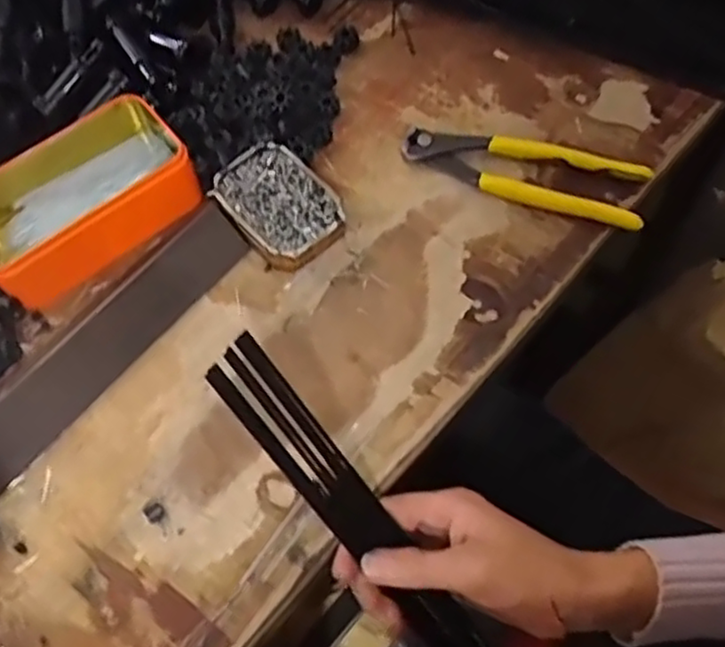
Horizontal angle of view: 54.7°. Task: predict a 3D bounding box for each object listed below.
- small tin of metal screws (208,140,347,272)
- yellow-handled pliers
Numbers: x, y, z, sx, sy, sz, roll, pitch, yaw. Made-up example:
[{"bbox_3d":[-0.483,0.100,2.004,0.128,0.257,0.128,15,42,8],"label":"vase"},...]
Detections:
[{"bbox_3d":[-0.055,-0.079,0.471,0.063,0.020,0.090,-37,68,-16],"label":"small tin of metal screws"},{"bbox_3d":[0.109,-0.105,0.481,0.164,0.018,0.046,16,64,10],"label":"yellow-handled pliers"}]

